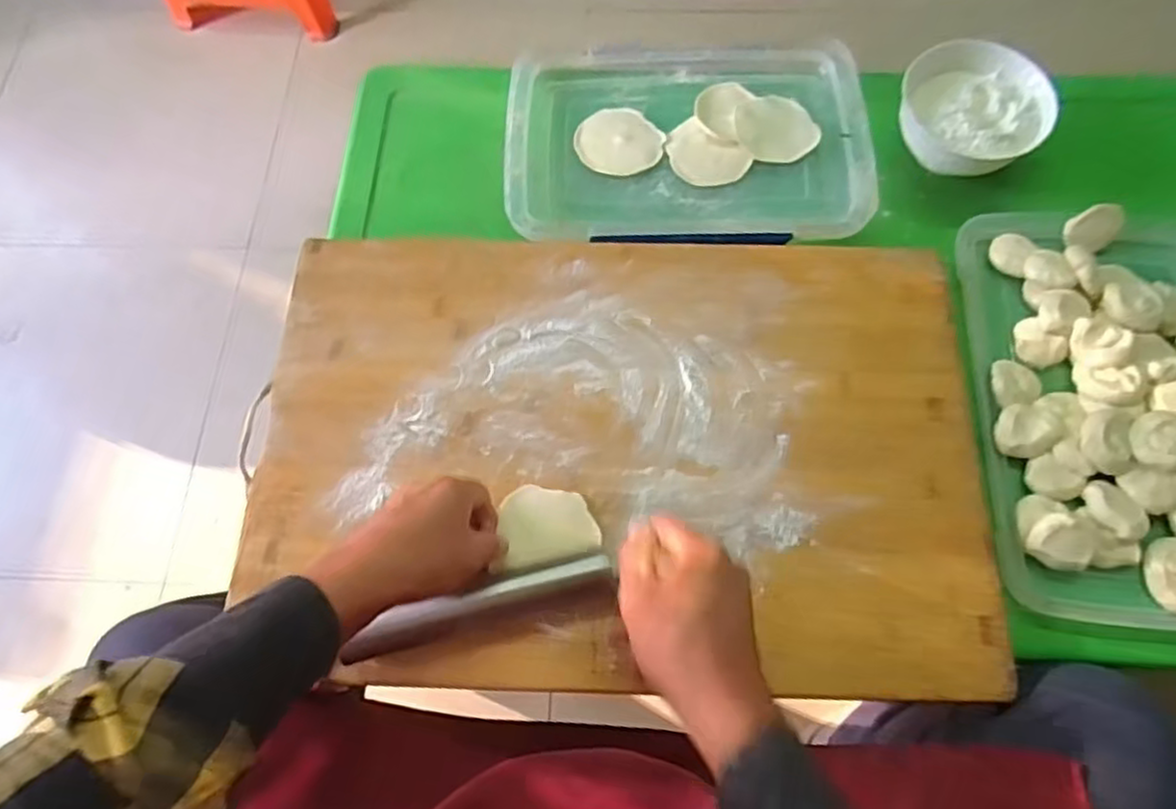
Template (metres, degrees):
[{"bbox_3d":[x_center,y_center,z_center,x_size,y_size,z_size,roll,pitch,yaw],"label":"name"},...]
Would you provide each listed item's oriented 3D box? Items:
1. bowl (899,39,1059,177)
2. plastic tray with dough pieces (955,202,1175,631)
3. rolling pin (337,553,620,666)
[{"bbox_3d":[0.372,-0.283,0.685,0.136,0.062,0.132,-1,69,1],"label":"bowl"},{"bbox_3d":[0.468,-0.005,0.606,0.252,0.047,0.382,3,69,3],"label":"plastic tray with dough pieces"},{"bbox_3d":[-0.077,0.140,0.495,0.190,0.018,0.020,-17,70,-8],"label":"rolling pin"}]

